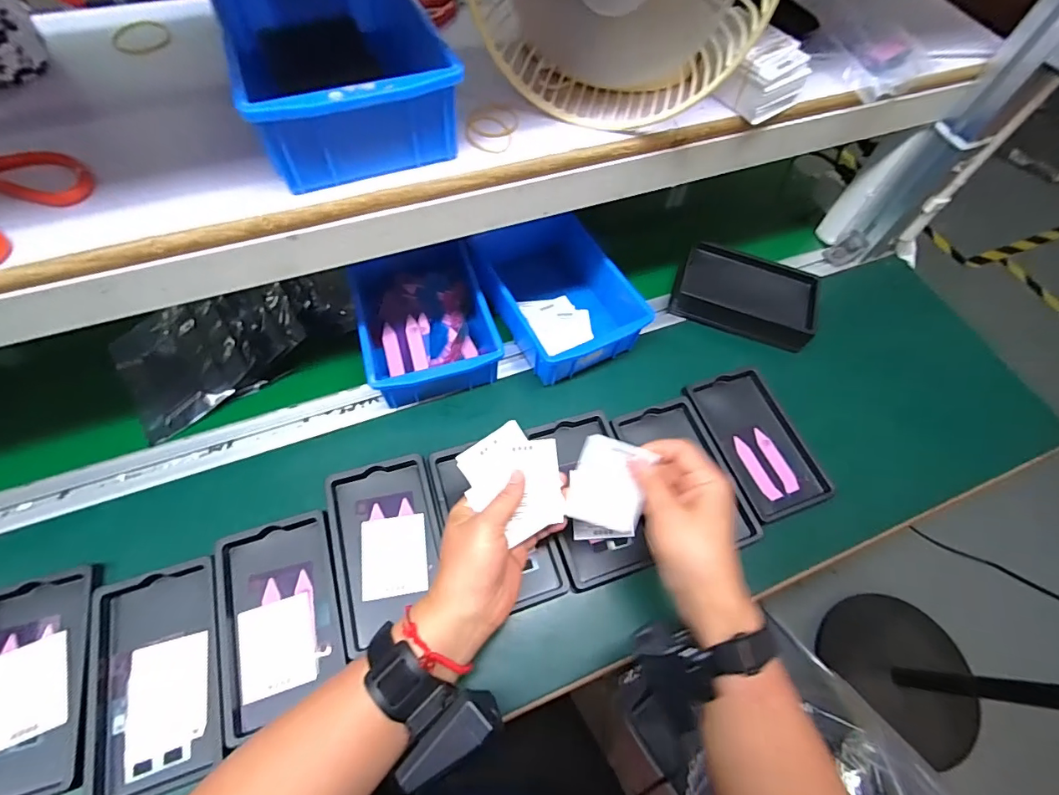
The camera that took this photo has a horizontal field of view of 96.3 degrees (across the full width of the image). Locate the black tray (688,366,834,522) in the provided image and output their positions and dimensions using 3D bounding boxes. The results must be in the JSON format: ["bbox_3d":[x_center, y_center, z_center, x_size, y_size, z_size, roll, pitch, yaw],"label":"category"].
[{"bbox_3d":[0.242,0.047,0.510,0.094,0.020,0.159,-18,64,-13],"label":"black tray"}]

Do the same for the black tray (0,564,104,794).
[{"bbox_3d":[-0.392,0.225,0.372,0.092,0.016,0.158,-13,63,-11],"label":"black tray"}]

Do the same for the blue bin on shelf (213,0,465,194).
[{"bbox_3d":[-0.141,-0.239,0.342,0.122,0.070,0.201,-21,65,-15],"label":"blue bin on shelf"}]

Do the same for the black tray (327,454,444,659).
[{"bbox_3d":[-0.129,0.135,0.432,0.092,0.022,0.150,-13,63,-10],"label":"black tray"}]

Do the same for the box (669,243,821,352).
[{"bbox_3d":[0.261,-0.126,0.576,0.161,0.040,0.095,22,62,8],"label":"box"}]

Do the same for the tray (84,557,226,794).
[{"bbox_3d":[-0.294,0.220,0.379,0.095,0.020,0.156,-15,64,-11],"label":"tray"}]

